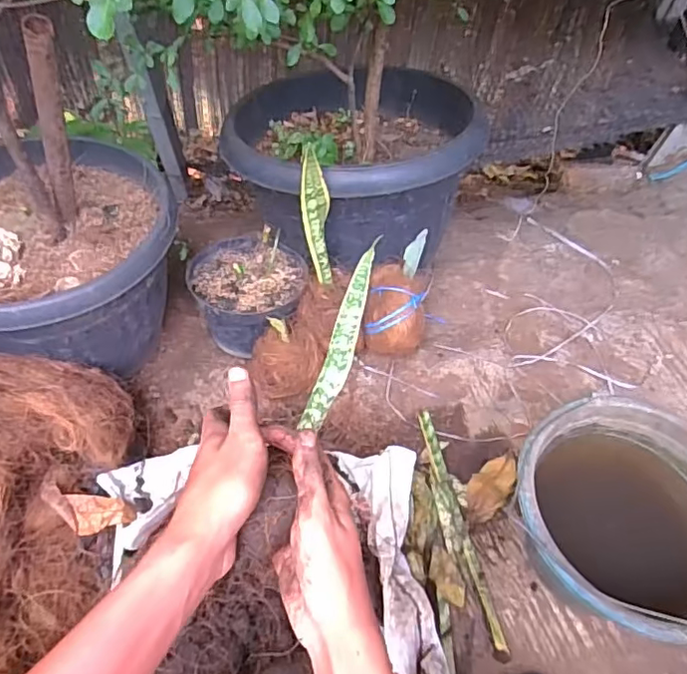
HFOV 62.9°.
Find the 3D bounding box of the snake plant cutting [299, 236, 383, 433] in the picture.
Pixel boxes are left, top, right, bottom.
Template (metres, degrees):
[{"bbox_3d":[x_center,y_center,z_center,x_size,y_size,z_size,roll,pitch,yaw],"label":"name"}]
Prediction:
[{"bbox_3d":[0.002,-0.005,0.484,0.023,0.012,0.186,12,62,11],"label":"snake plant cutting"}]

